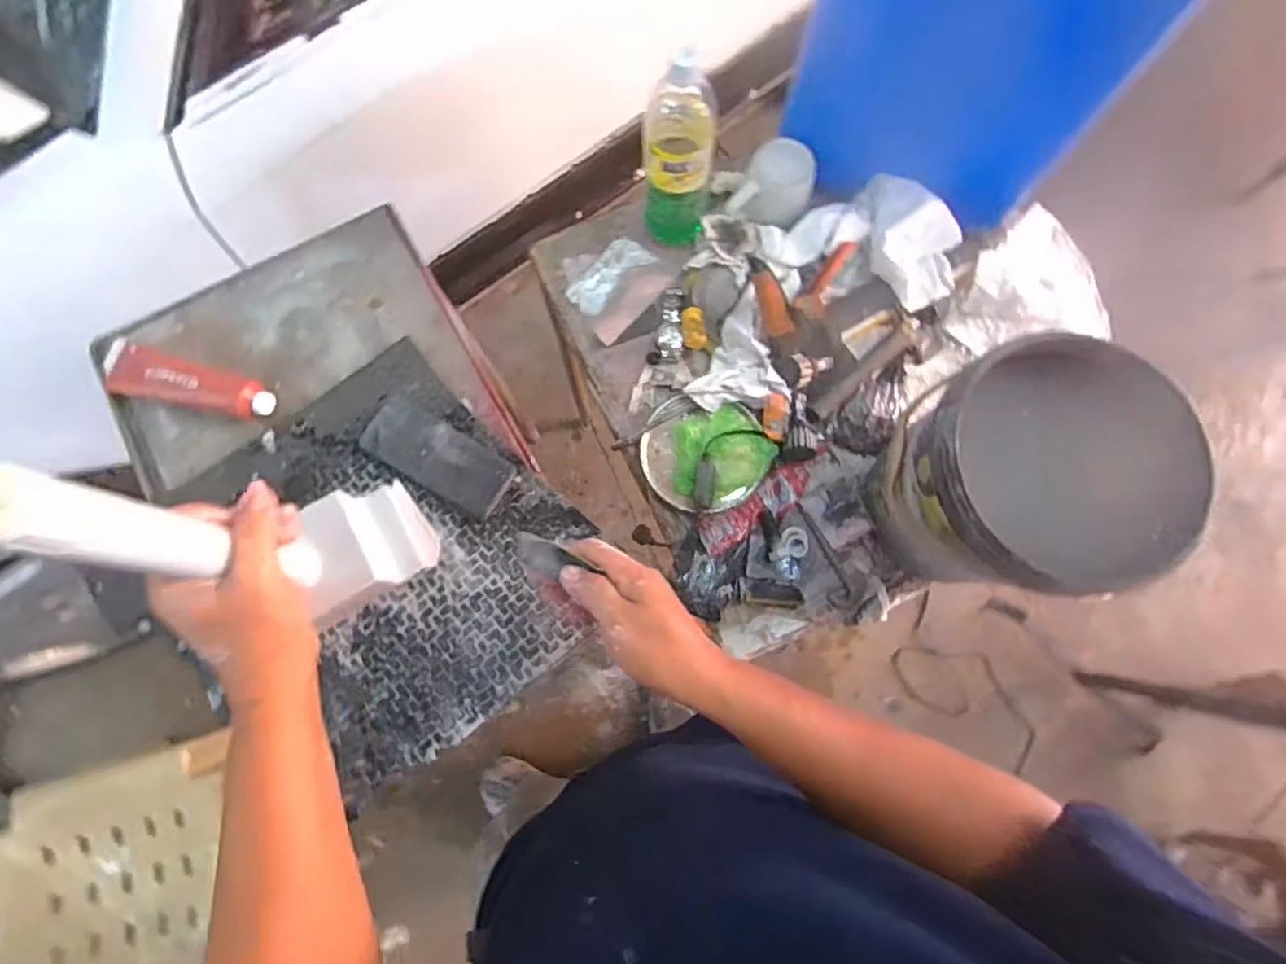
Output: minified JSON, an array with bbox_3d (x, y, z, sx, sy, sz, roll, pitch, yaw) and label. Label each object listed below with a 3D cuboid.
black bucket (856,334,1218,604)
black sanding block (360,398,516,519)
[{"bbox_3d":[0.354,0.003,0.621,0.188,0.237,0.204,0,77,0],"label":"black bucket"},{"bbox_3d":[-0.192,-0.025,0.574,0.142,0.023,0.059,30,79,7],"label":"black sanding block"}]

